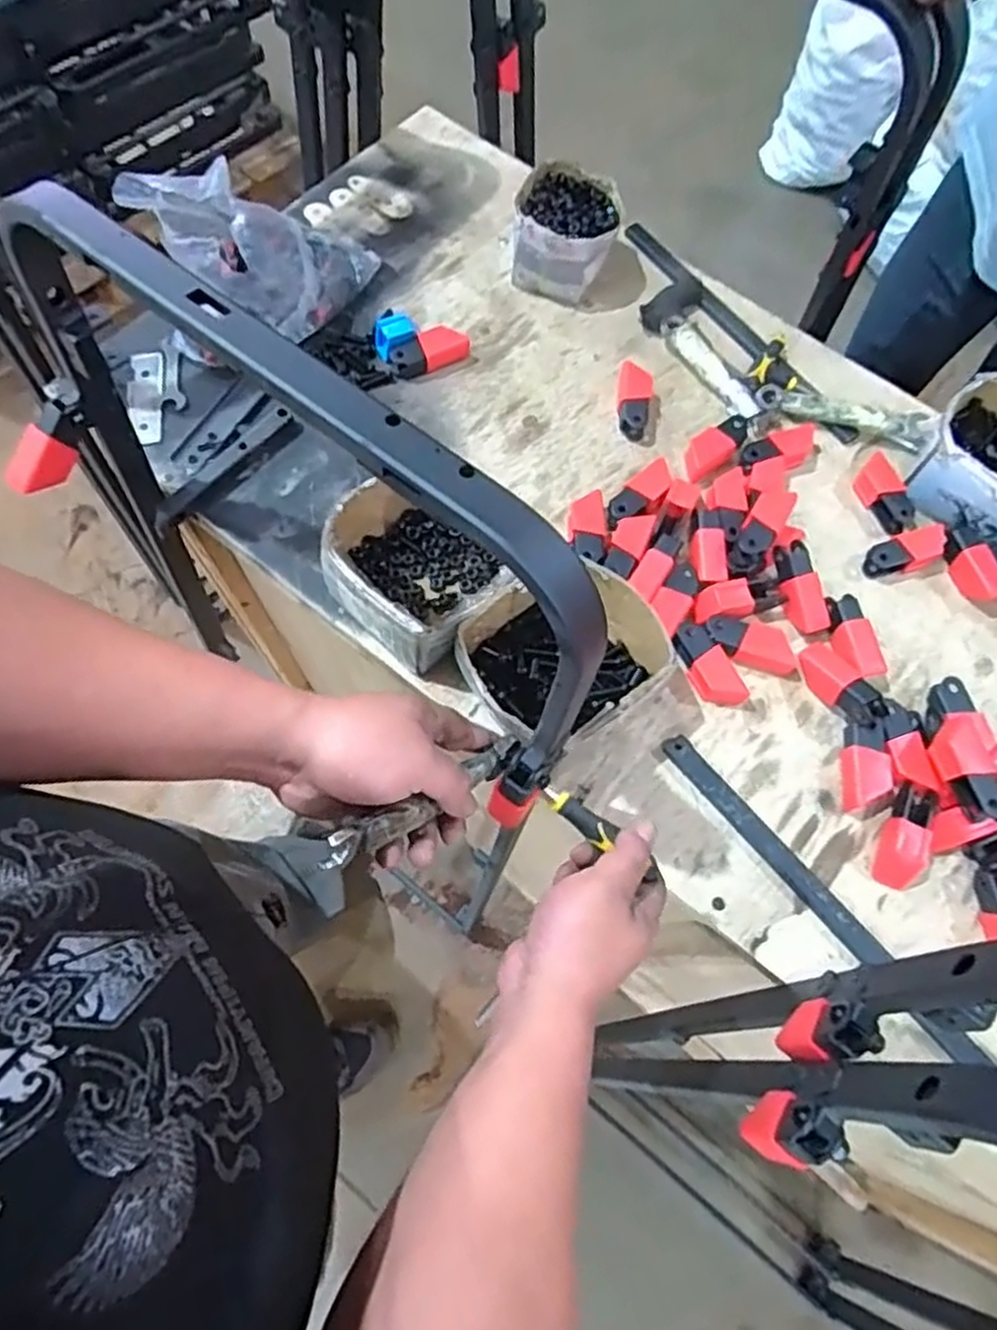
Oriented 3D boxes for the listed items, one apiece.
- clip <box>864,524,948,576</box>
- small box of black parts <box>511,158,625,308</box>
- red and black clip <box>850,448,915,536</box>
[{"bbox_3d":[0.408,-0.112,0.744,0.089,0.021,0.038,-25,71,-12],"label":"clip"},{"bbox_3d":[0.077,-0.495,0.860,0.112,0.076,0.122,14,68,4],"label":"small box of black parts"},{"bbox_3d":[0.397,-0.175,0.768,0.036,0.023,0.080,-25,71,-12],"label":"red and black clip"}]

